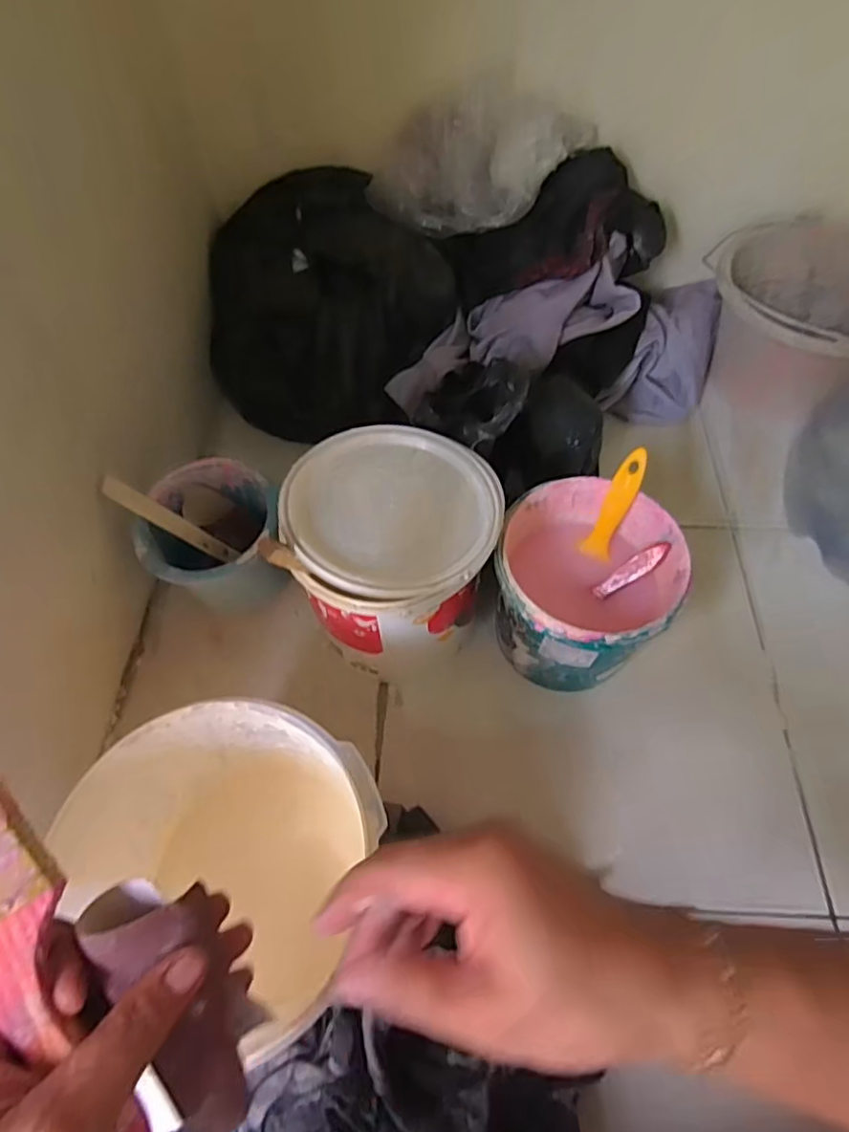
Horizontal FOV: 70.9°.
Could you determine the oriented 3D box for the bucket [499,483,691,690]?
[{"bbox_3d":[0.144,0.029,0.567,0.154,0.157,0.155,0,60,1],"label":"bucket"}]

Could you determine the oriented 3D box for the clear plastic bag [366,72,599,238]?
[{"bbox_3d":[0.065,-0.449,0.659,0.253,0.124,0.110,-2,60,0],"label":"clear plastic bag"}]

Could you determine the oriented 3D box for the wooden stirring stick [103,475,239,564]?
[{"bbox_3d":[-0.252,-0.042,0.600,0.005,0.144,0.020,-17,48,43],"label":"wooden stirring stick"}]

